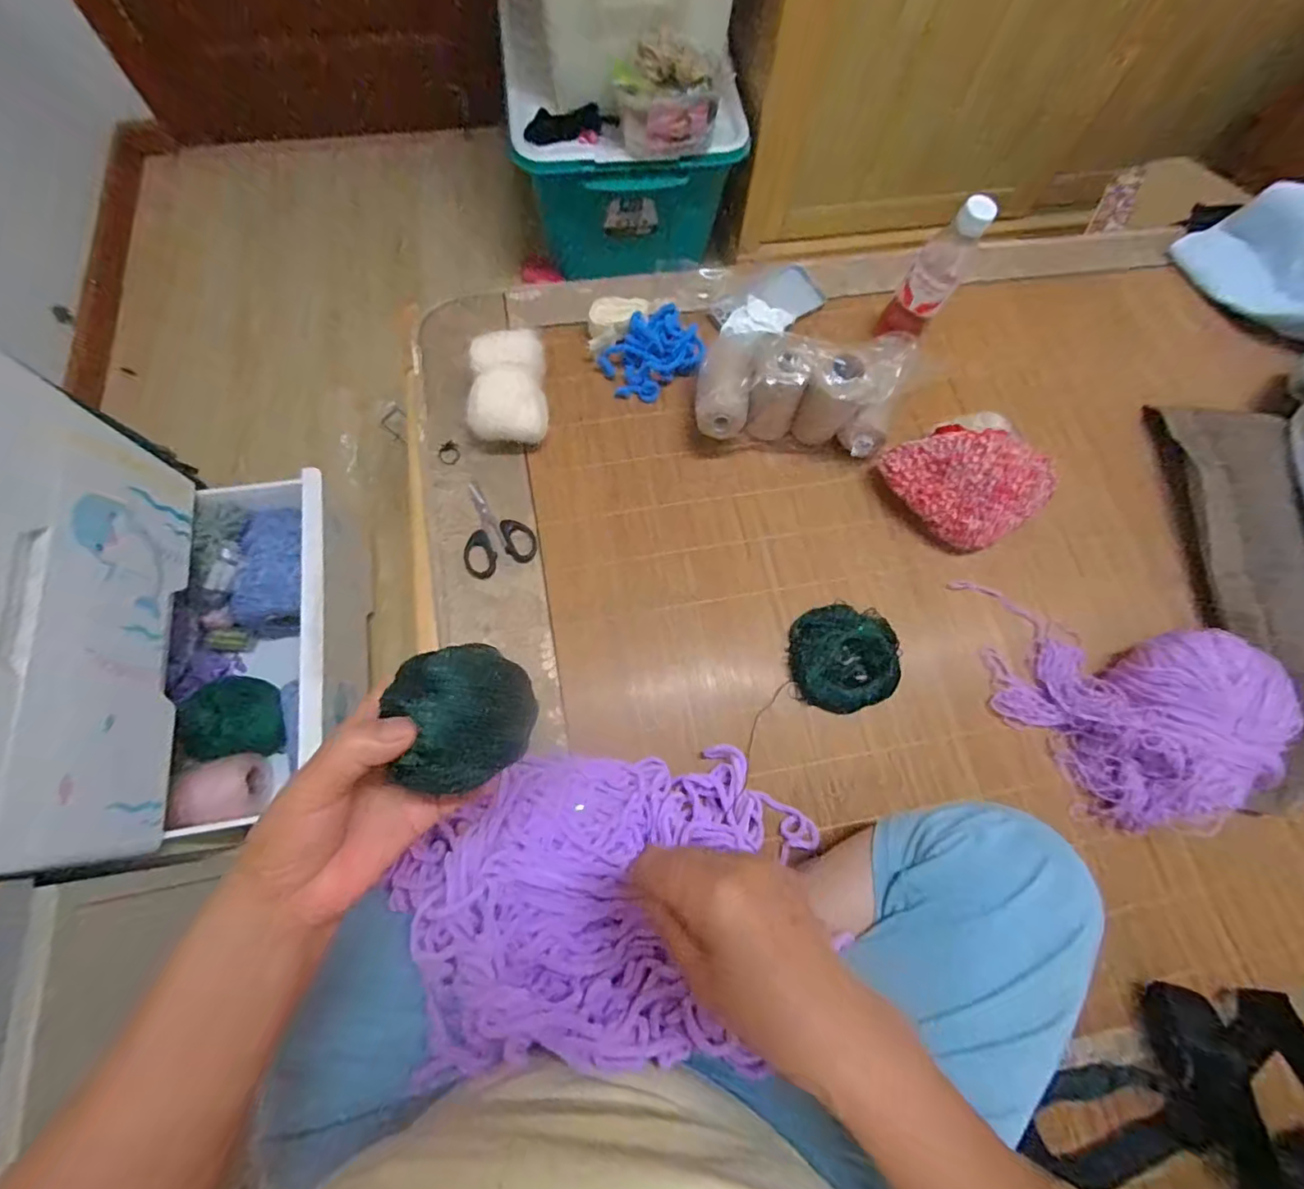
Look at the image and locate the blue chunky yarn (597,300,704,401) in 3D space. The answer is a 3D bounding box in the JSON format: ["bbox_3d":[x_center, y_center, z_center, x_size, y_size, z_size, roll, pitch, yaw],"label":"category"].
[{"bbox_3d":[0.002,-0.293,0.667,0.124,0.031,0.093,-36,76,-12],"label":"blue chunky yarn"}]

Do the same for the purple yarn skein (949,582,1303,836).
[{"bbox_3d":[0.450,0.110,0.531,0.243,0.083,0.196,19,72,5],"label":"purple yarn skein"}]

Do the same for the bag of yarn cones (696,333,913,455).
[{"bbox_3d":[0.160,-0.233,0.621,0.214,0.116,0.130,3,71,0],"label":"bag of yarn cones"}]

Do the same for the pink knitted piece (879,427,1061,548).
[{"bbox_3d":[0.352,-0.128,0.612,0.146,0.076,0.135,-31,75,-11],"label":"pink knitted piece"}]

